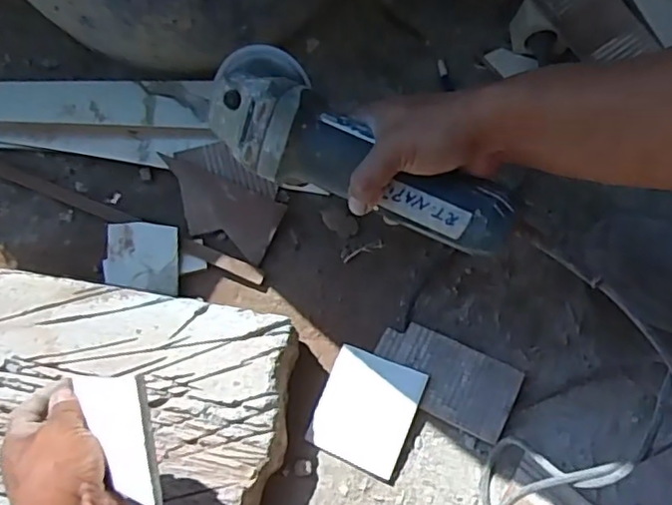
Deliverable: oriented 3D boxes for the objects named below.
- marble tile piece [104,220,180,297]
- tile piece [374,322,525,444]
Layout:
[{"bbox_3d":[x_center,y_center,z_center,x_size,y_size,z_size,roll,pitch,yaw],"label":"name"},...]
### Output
[{"bbox_3d":[-0.214,0.004,0.684,0.084,0.006,0.074,9,82,-1],"label":"marble tile piece"},{"bbox_3d":[0.107,0.125,0.621,0.143,0.009,0.076,23,75,17],"label":"tile piece"}]

